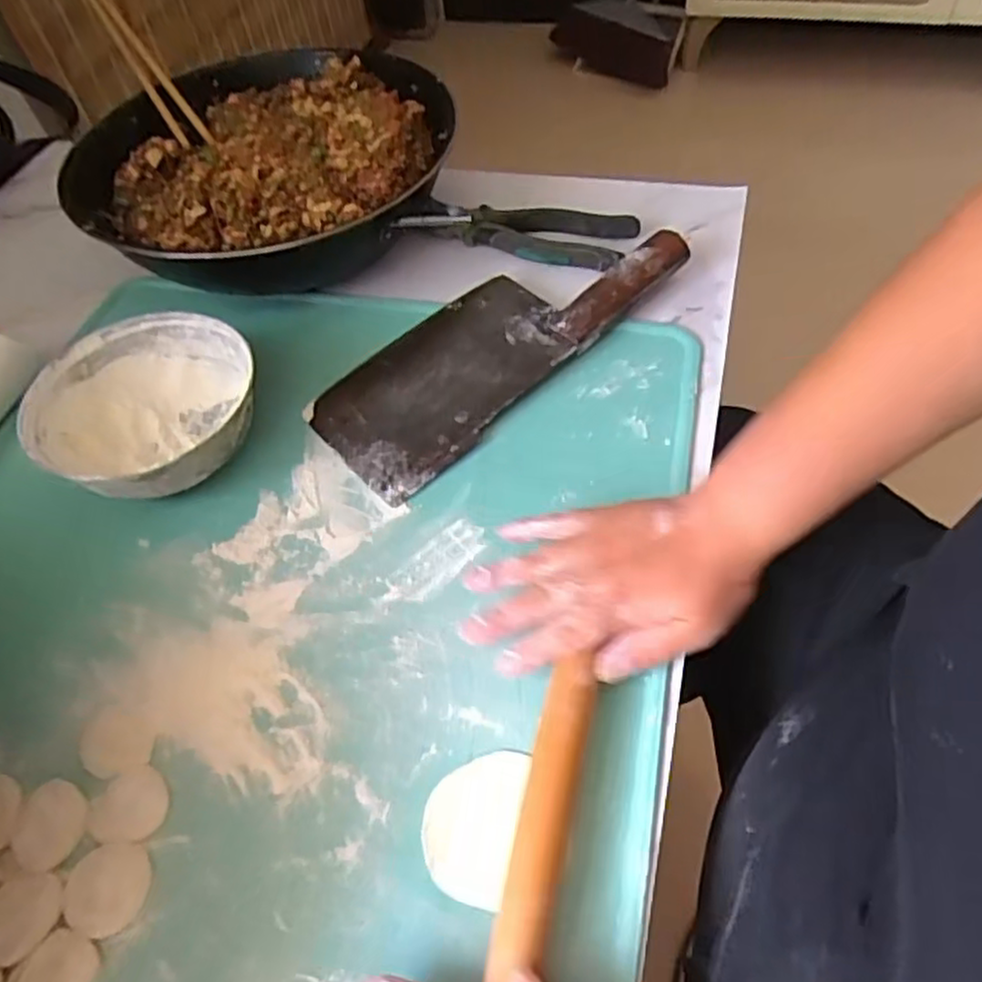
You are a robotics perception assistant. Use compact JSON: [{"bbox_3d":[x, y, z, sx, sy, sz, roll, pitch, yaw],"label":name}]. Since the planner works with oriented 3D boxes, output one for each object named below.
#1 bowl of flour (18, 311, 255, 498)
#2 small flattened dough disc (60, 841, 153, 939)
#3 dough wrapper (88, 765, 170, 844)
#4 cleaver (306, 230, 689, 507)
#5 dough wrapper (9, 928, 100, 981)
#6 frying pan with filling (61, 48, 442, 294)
[{"bbox_3d":[-0.227,-0.052,0.486,0.137,0.051,0.139,-2,55,3],"label":"bowl of flour"},{"bbox_3d":[-0.182,0.187,0.340,0.039,0.004,0.038,5,56,8],"label":"small flattened dough disc"},{"bbox_3d":[-0.183,0.158,0.365,0.039,0.004,0.035,-1,56,4],"label":"dough wrapper"},{"bbox_3d":[0.002,-0.118,0.520,0.282,0.033,0.117,-39,61,-20],"label":"cleaver"},{"bbox_3d":[-0.196,0.217,0.321,0.037,0.004,0.032,-41,62,-21],"label":"dough wrapper"},{"bbox_3d":[-0.187,-0.266,0.605,0.298,0.074,0.302,-2,55,3],"label":"frying pan with filling"}]

